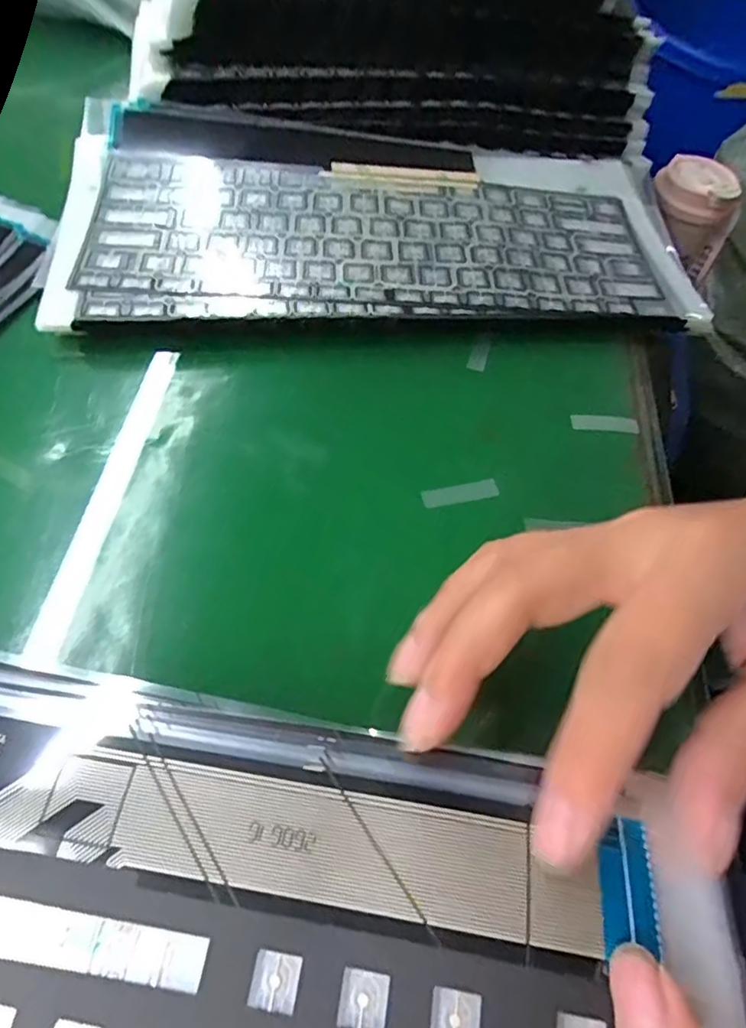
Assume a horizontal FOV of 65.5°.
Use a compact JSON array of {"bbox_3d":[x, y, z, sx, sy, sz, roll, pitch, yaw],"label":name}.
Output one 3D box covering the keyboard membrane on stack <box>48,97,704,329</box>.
[{"bbox_3d":[0.007,-0.157,0.307,0.314,0.008,0.150,-3,62,-10],"label":"keyboard membrane on stack"}]

